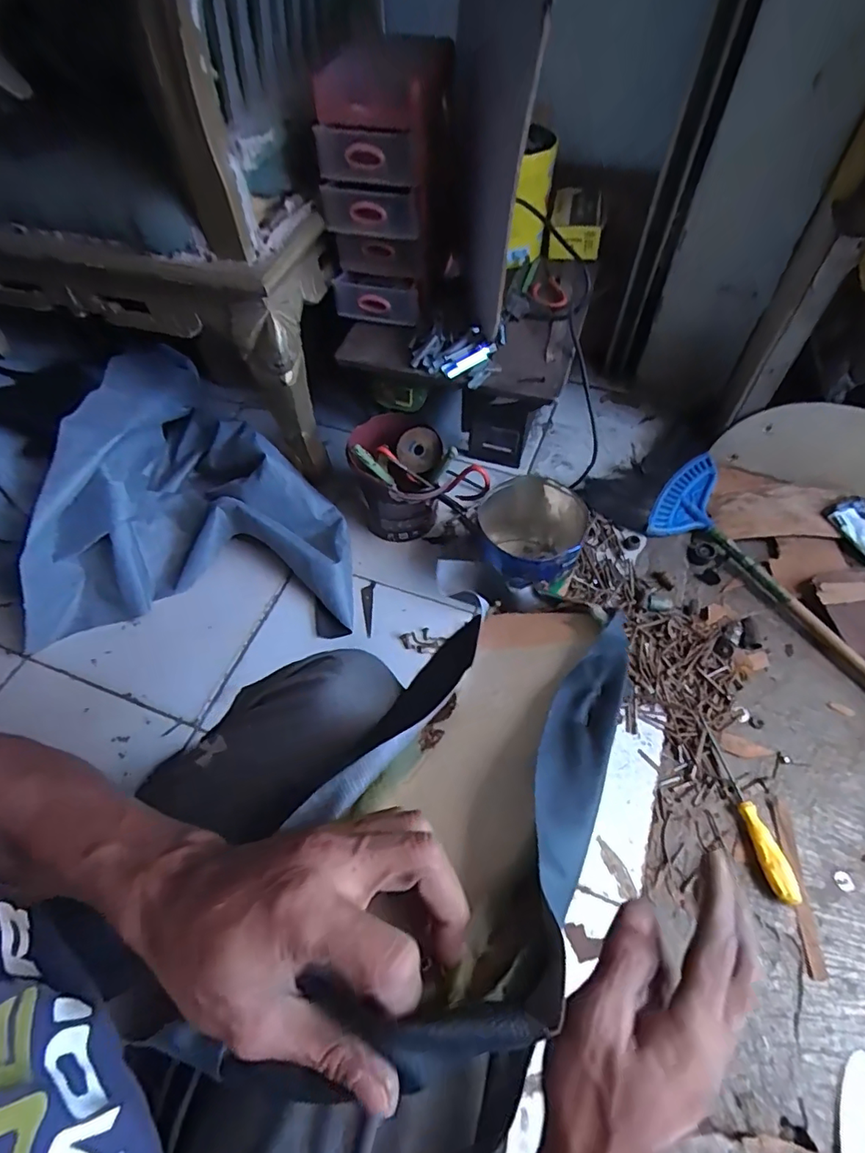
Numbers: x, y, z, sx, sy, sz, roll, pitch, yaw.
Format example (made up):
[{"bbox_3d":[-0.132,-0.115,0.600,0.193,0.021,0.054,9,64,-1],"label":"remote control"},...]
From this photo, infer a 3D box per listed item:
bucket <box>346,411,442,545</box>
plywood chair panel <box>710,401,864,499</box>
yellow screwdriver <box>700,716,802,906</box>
[{"bbox_3d":[-0.051,-0.147,0.844,0.136,0.148,0.169,-16,58,-8],"label":"bucket"},{"bbox_3d":[0.715,-0.204,0.883,0.411,0.143,0.028,17,41,16],"label":"plywood chair panel"},{"bbox_3d":[0.391,0.284,0.652,0.029,0.026,0.213,-8,57,-2],"label":"yellow screwdriver"}]

